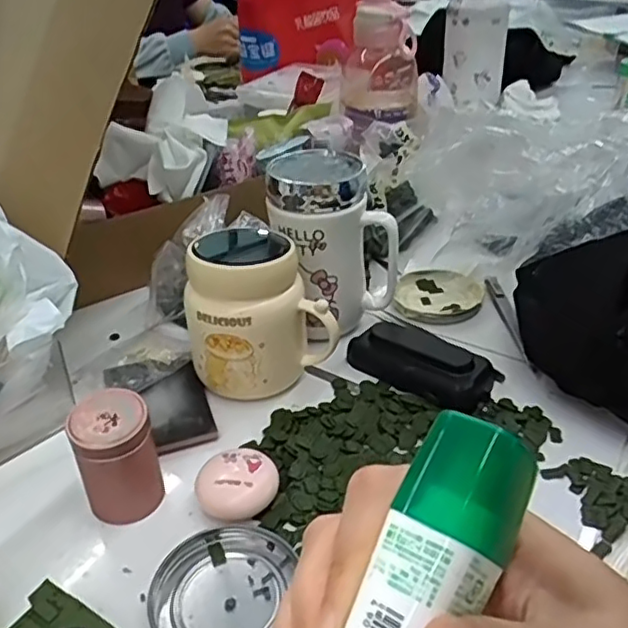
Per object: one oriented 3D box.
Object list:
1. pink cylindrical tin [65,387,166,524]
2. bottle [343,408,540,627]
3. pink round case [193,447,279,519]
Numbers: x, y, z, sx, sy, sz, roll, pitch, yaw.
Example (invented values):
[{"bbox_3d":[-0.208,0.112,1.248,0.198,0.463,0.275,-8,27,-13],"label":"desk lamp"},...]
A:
[{"bbox_3d":[-0.115,0.084,0.375,0.044,0.066,0.041,-2,34,1],"label":"pink cylindrical tin"},{"bbox_3d":[0.022,0.069,0.144,0.024,0.017,0.095,21,75,31],"label":"bottle"},{"bbox_3d":[-0.045,0.101,0.387,0.046,0.022,0.052,4,34,9],"label":"pink round case"}]

